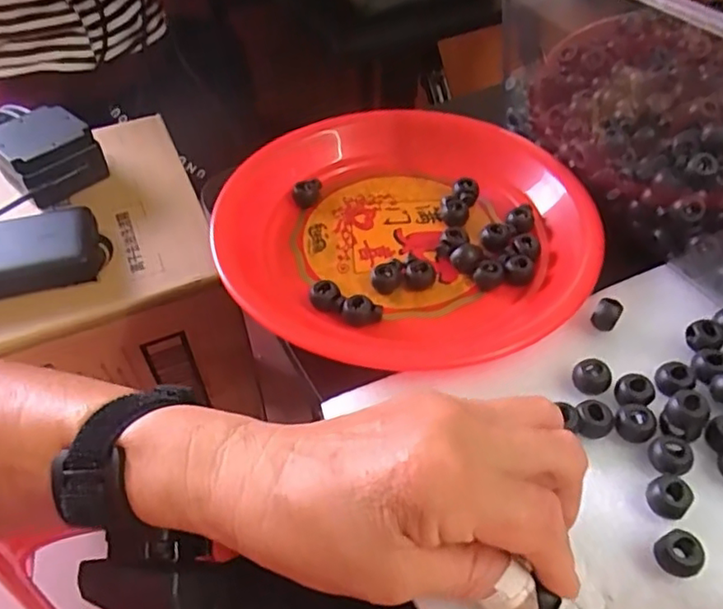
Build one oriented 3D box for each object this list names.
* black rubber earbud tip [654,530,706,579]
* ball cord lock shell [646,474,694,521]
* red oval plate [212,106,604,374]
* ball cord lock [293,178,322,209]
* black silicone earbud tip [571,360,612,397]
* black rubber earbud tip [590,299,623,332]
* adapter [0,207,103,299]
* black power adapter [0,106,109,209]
[{"bbox_3d":[0.127,0.101,0.245,0.014,0.015,0.017,-29,54,-22],"label":"black rubber earbud tip"},{"bbox_3d":[0.131,0.083,0.260,0.013,0.014,0.016,-36,57,-26],"label":"ball cord lock shell"},{"bbox_3d":[0.029,-0.050,0.380,0.221,0.024,0.222,-25,51,-20],"label":"red oval plate"},{"bbox_3d":[-0.037,-0.076,0.416,0.020,0.014,0.017,-7,49,-4],"label":"ball cord lock"},{"bbox_3d":[0.113,0.037,0.301,0.018,0.016,0.013,22,53,20],"label":"black silicone earbud tip"},{"bbox_3d":[0.131,0.006,0.328,0.012,0.015,0.015,28,55,24],"label":"black rubber earbud tip"},{"bbox_3d":[-0.292,-0.034,0.488,0.159,0.034,0.071,-17,50,-13],"label":"adapter"},{"bbox_3d":[-0.282,-0.138,0.545,0.079,0.049,0.096,-32,55,-23],"label":"black power adapter"}]

